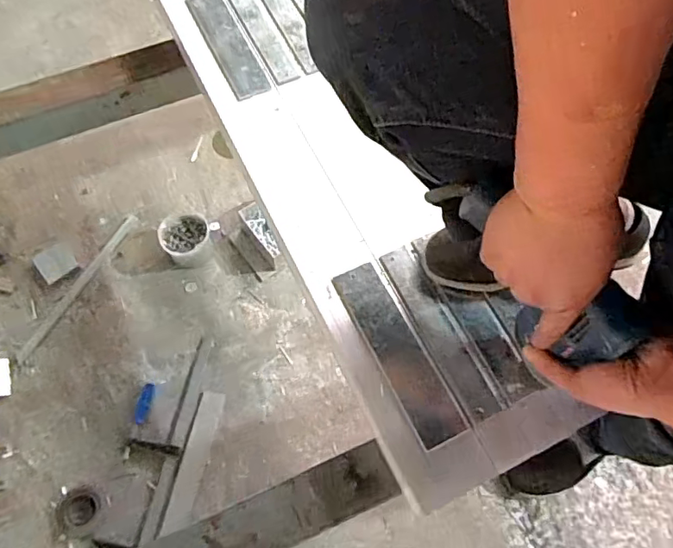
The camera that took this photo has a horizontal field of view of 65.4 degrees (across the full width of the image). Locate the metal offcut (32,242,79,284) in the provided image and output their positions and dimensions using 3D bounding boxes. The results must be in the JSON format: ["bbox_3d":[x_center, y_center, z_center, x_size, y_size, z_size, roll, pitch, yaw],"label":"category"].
[{"bbox_3d":[-0.689,-0.030,1.286,0.085,0.004,0.089,-37,73,-16],"label":"metal offcut"}]

